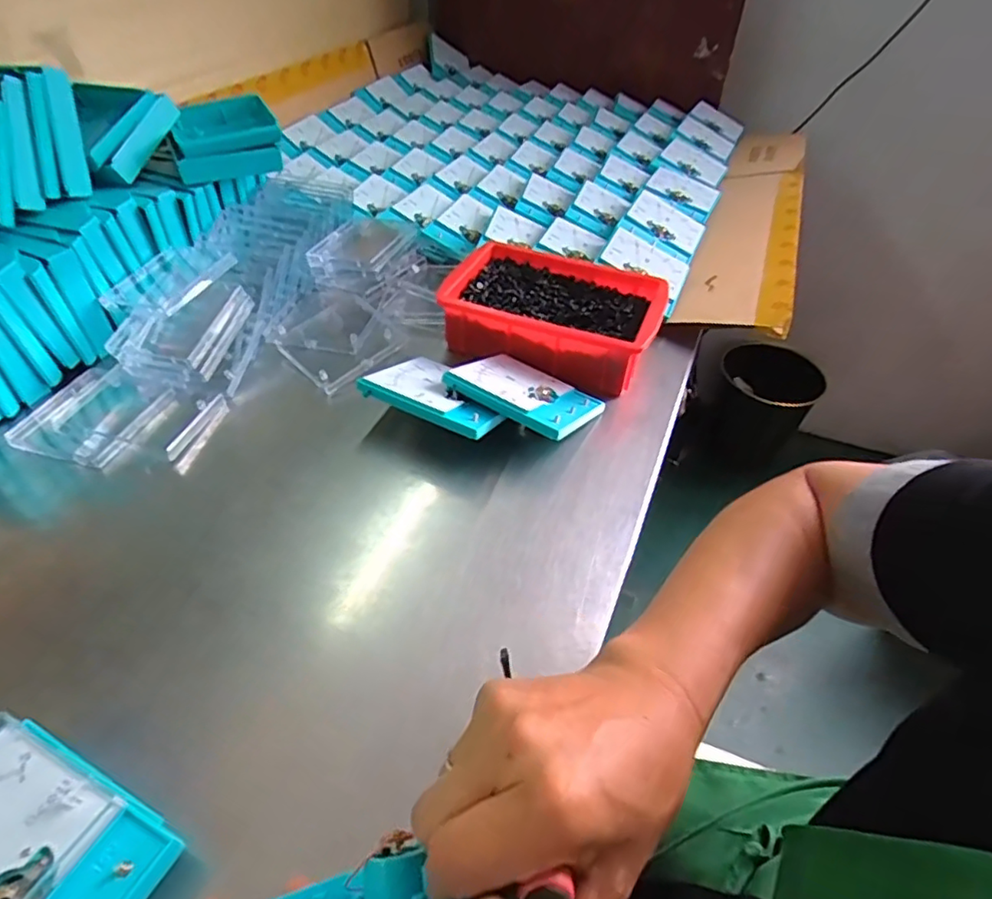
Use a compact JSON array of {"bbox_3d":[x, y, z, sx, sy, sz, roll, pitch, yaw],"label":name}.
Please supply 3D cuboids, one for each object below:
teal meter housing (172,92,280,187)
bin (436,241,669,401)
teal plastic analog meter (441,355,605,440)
[{"bbox_3d":[-0.290,-0.333,0.638,0.107,0.048,0.119,-13,47,-16],"label":"teal meter housing"},{"bbox_3d":[0.057,-0.137,0.596,0.200,0.059,0.152,20,47,16],"label":"bin"},{"bbox_3d":[0.025,-0.050,0.509,0.115,0.012,0.092,31,35,19],"label":"teal plastic analog meter"}]

